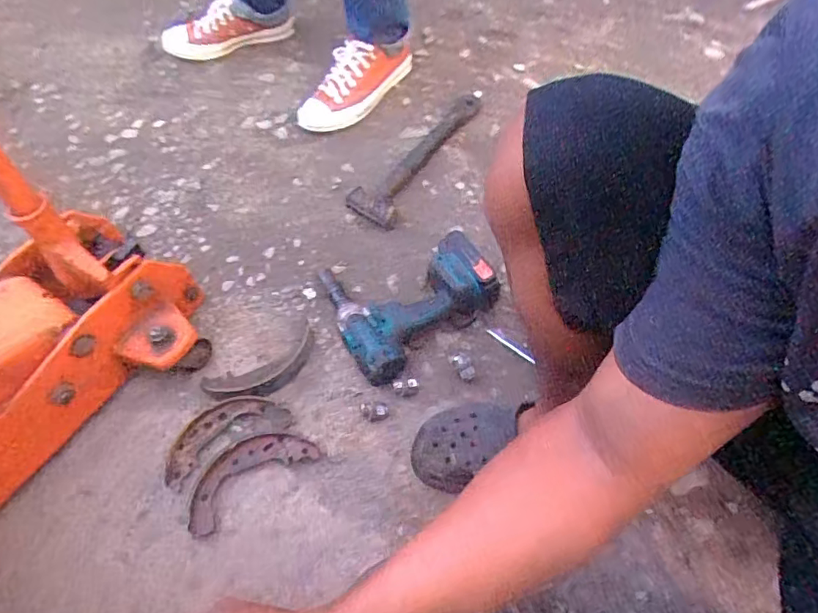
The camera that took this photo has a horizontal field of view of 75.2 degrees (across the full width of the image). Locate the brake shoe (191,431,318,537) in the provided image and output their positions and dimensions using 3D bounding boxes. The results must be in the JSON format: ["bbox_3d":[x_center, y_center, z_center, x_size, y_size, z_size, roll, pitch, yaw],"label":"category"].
[{"bbox_3d":[-0.213,0.218,0.697,0.183,0.032,0.065,-33,61,-12],"label":"brake shoe"}]

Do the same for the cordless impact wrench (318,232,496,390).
[{"bbox_3d":[-0.018,-0.032,0.800,0.236,0.105,0.213,-35,61,-13],"label":"cordless impact wrench"}]

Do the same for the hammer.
[{"bbox_3d":[0.020,-0.280,0.971,0.092,0.032,0.344,27,67,21],"label":"hammer"}]

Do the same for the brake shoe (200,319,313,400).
[{"bbox_3d":[-0.206,0.089,0.766,0.171,0.032,0.071,-33,61,-12],"label":"brake shoe"}]

